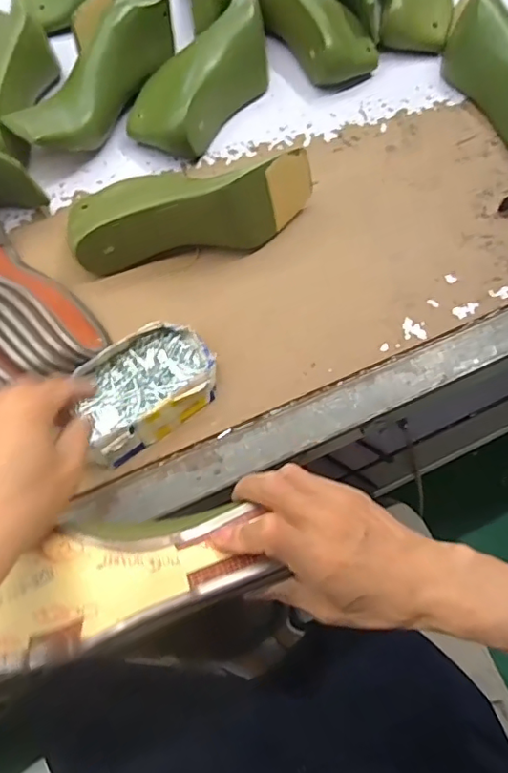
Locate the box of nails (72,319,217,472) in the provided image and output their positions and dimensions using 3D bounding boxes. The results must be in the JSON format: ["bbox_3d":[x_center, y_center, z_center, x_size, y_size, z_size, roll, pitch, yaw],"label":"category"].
[{"bbox_3d":[-0.088,-0.001,0.445,0.117,0.026,0.079,-35,67,-16],"label":"box of nails"}]

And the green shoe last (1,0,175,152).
[{"bbox_3d":[-0.159,-0.322,0.563,0.067,0.069,0.224,24,66,13],"label":"green shoe last"}]

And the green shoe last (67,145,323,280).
[{"bbox_3d":[-0.058,-0.171,0.509,0.228,0.075,0.085,-12,63,-5],"label":"green shoe last"}]

